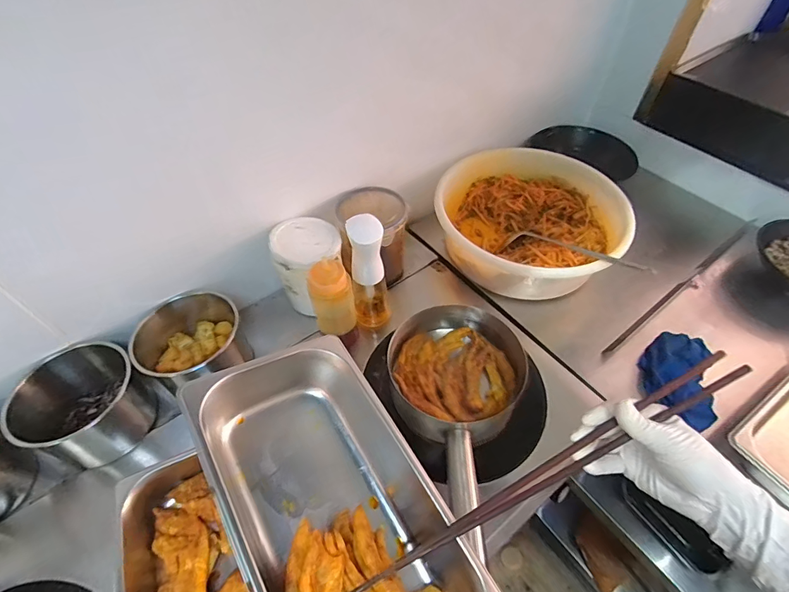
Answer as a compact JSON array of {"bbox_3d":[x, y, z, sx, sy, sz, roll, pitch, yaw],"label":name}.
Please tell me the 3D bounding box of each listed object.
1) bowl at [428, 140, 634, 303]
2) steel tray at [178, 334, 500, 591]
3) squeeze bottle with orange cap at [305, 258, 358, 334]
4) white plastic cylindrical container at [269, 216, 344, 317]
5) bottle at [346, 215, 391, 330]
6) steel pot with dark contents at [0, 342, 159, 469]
[{"bbox_3d":[0.269,-0.147,0.836,0.346,0.123,0.342,0,52,0],"label":"bowl"},{"bbox_3d":[-0.058,0.196,0.383,0.182,0.077,0.324,-15,48,-34],"label":"steel tray"},{"bbox_3d":[-0.102,-0.005,0.659,0.067,0.132,0.073,0,52,0],"label":"squeeze bottle with orange cap"},{"bbox_3d":[-0.143,-0.041,0.727,0.116,0.152,0.132,-22,55,-16],"label":"white plastic cylindrical container"},{"bbox_3d":[-0.040,-0.033,0.677,0.061,0.233,0.046,-7,52,-5],"label":"bottle"},{"bbox_3d":[-0.450,0.160,0.610,0.122,0.138,0.154,35,60,24],"label":"steel pot with dark contents"}]

